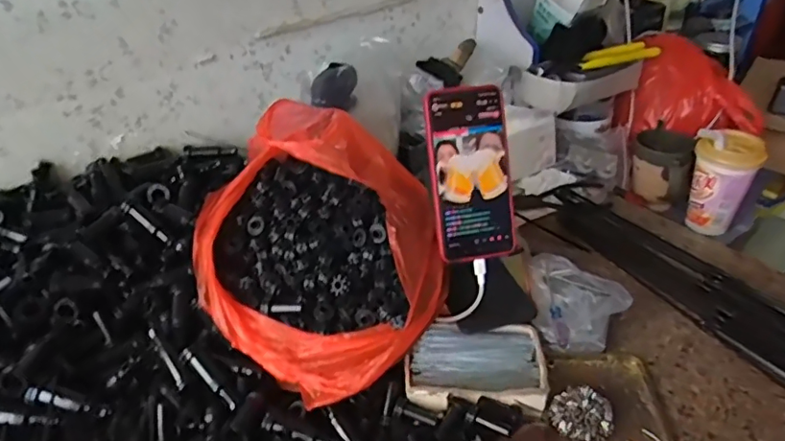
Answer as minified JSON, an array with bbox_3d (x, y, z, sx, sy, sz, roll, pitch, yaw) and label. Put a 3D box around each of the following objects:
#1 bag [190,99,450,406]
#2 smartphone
[{"bbox_3d":[-0.068,0.016,0.508,0.246,0.131,0.222,21,45,21],"label":"bag"},{"bbox_3d":[0.075,-0.044,0.507,0.075,0.160,0.012,-9,8,-16],"label":"smartphone"}]

